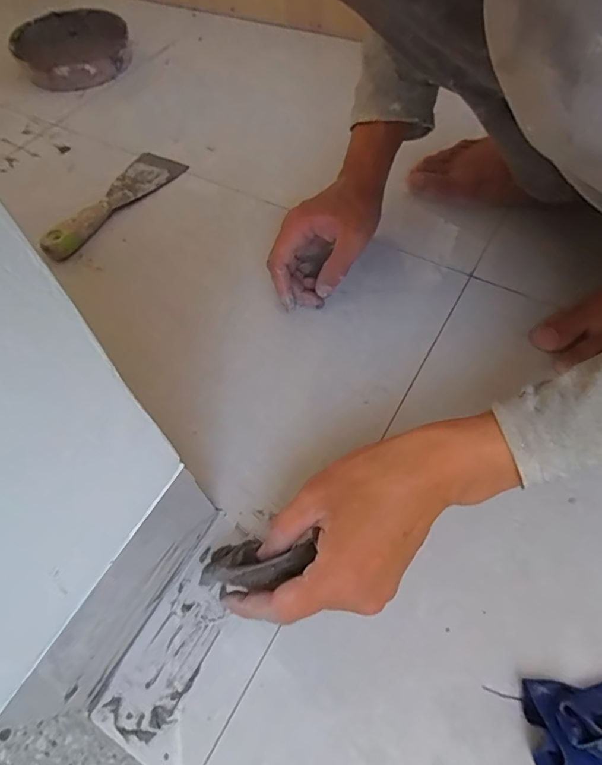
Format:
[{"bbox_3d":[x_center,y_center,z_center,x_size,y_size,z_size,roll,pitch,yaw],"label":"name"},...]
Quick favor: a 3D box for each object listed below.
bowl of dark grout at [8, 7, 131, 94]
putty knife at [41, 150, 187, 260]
[{"bbox_3d":[-0.352,-0.511,0.716,0.151,0.049,0.178,-40,64,-19],"label":"bowl of dark grout"},{"bbox_3d":[-0.224,-0.213,0.545,0.066,0.027,0.207,26,64,17],"label":"putty knife"}]

